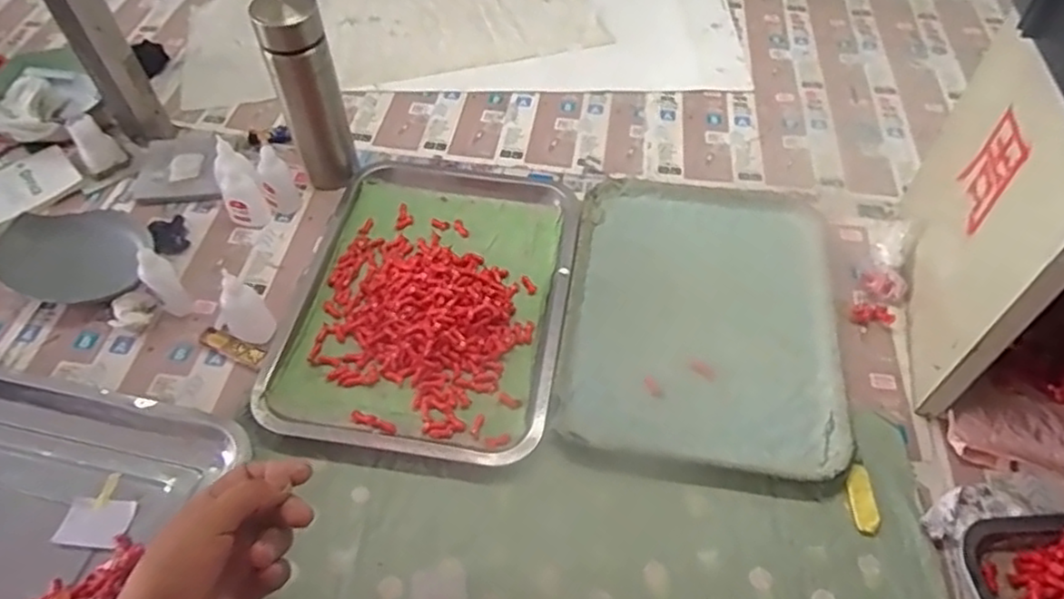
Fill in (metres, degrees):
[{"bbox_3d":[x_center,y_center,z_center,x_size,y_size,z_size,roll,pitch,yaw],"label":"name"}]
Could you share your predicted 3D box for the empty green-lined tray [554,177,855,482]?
[{"bbox_3d":[0.175,0.006,0.694,0.254,0.016,0.349,7,53,6],"label":"empty green-lined tray"}]

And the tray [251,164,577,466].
[{"bbox_3d":[-0.098,-0.011,0.689,0.256,0.026,0.348,7,53,5],"label":"tray"}]

